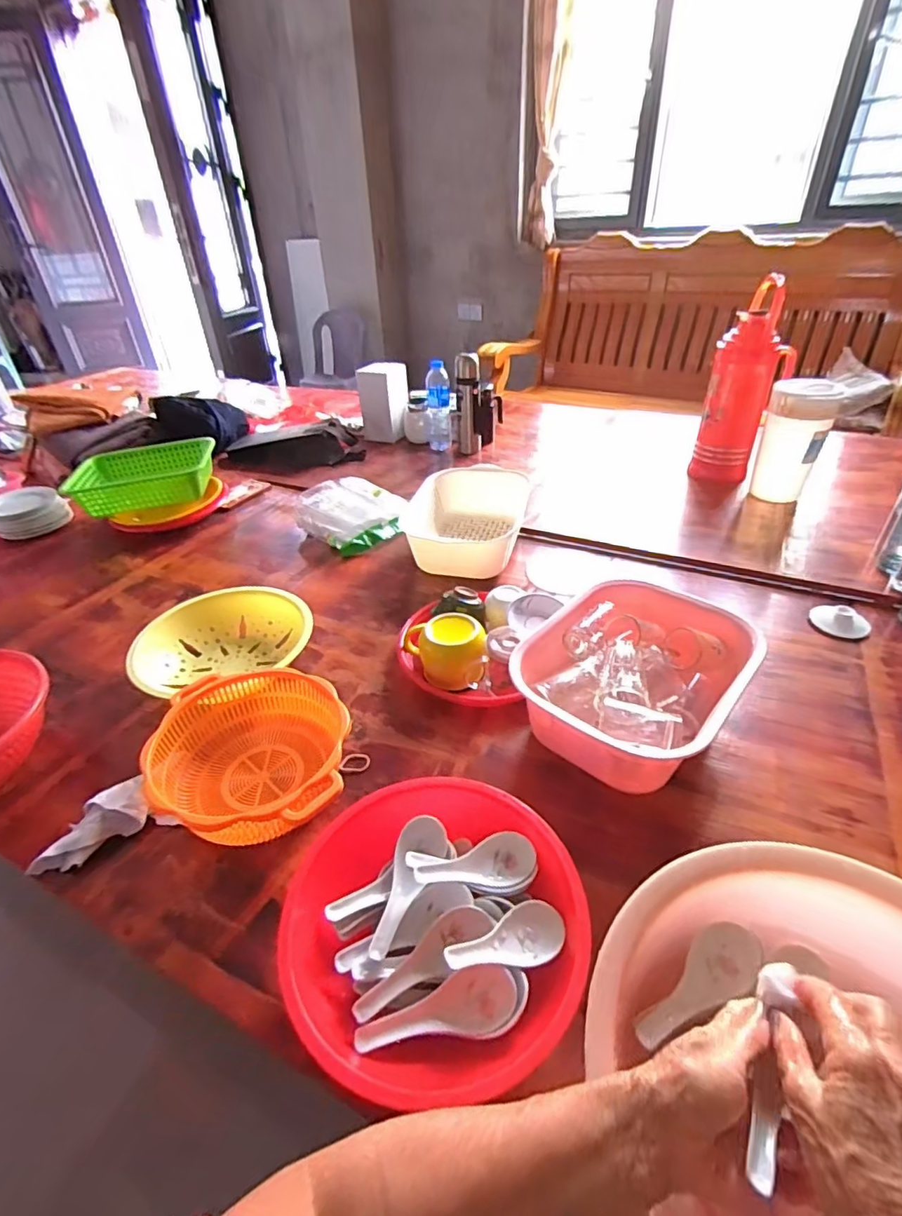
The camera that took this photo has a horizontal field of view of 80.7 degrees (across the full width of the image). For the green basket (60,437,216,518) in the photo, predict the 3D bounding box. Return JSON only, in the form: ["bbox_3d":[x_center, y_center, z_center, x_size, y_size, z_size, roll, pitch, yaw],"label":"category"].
[{"bbox_3d":[-0.713,-0.303,1.236,0.317,0.088,0.189,-10,36,-8],"label":"green basket"}]

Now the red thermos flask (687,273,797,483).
[{"bbox_3d":[0.653,-0.477,1.193,0.112,0.400,0.137,-31,44,-33],"label":"red thermos flask"}]

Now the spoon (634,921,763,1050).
[{"bbox_3d":[0.197,0.302,0.416,0.117,0.025,0.047,-28,42,-30],"label":"spoon"}]

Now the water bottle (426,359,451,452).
[{"bbox_3d":[-0.033,-0.538,1.460,0.068,0.240,0.061,-2,36,2],"label":"water bottle"}]

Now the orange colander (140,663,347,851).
[{"bbox_3d":[-0.229,0.177,0.626,0.215,0.079,0.246,-23,40,-25],"label":"orange colander"}]

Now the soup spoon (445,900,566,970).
[{"bbox_3d":[0.047,0.274,0.434,0.128,0.024,0.047,11,21,-41],"label":"soup spoon"}]

